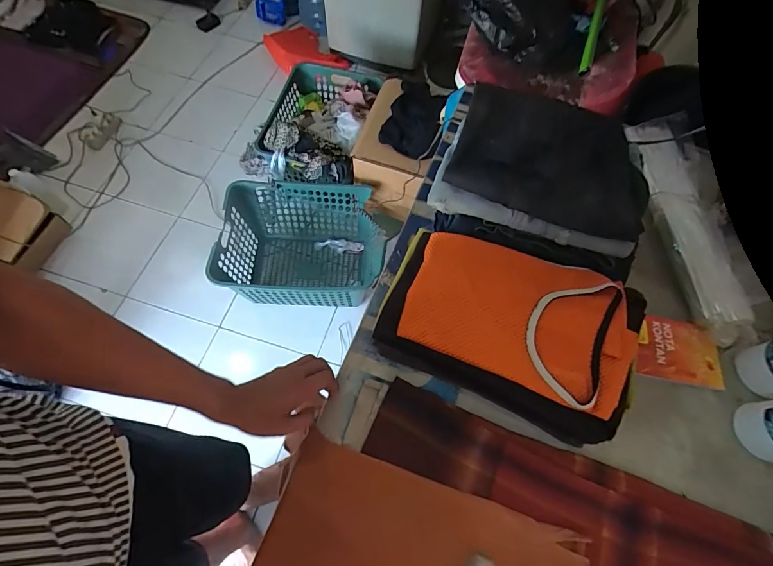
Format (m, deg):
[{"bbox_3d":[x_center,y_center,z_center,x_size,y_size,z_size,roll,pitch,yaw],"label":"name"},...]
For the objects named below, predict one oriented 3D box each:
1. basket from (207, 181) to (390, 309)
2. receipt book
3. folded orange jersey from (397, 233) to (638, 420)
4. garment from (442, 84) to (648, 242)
[{"bbox_3d":[-0.304,-0.116,1.453,0.569,0.304,0.437,-3,65,-5],"label":"basket"},{"bbox_3d":[0.479,0.110,0.628,0.139,0.005,0.108,10,65,1],"label":"receipt book"},{"bbox_3d":[0.183,0.041,0.526,0.296,0.032,0.183,22,66,7],"label":"folded orange jersey"},{"bbox_3d":[0.237,-0.175,0.544,0.274,0.081,0.150,23,65,7],"label":"garment"}]

